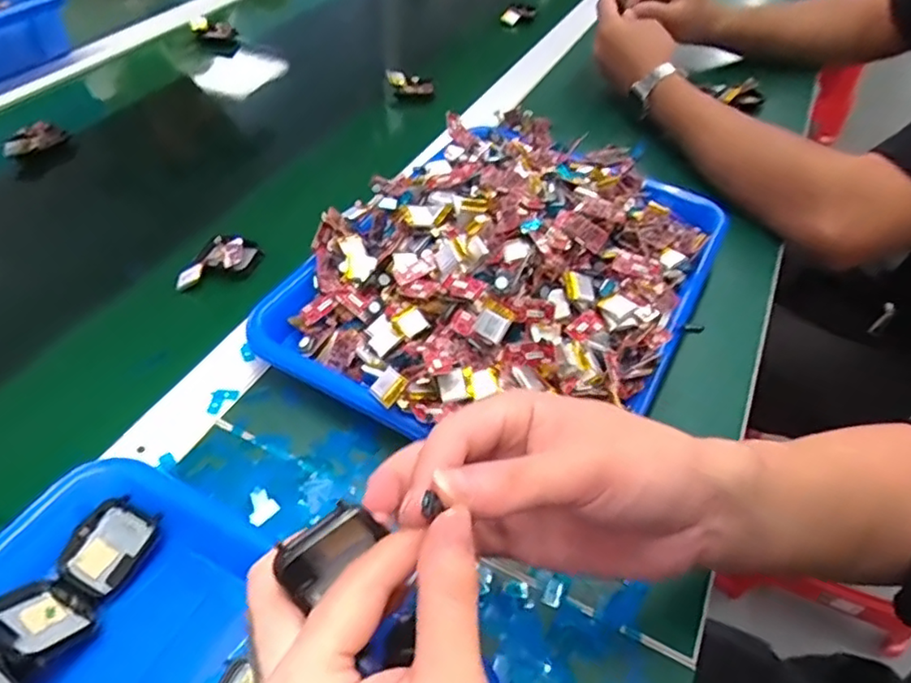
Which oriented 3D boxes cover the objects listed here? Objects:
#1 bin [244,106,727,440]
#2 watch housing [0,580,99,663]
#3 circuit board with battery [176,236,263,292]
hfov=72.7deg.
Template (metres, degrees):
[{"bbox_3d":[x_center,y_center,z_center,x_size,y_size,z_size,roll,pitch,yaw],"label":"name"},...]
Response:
[{"bbox_3d":[0.045,-0.066,0.453,0.252,0.085,0.333,26,51,17],"label":"bin"},{"bbox_3d":[-0.193,0.129,0.285,0.043,0.011,0.038,28,18,19],"label":"watch housing"},{"bbox_3d":[-0.180,-0.060,0.477,0.045,0.011,0.061,18,50,11],"label":"circuit board with battery"}]

